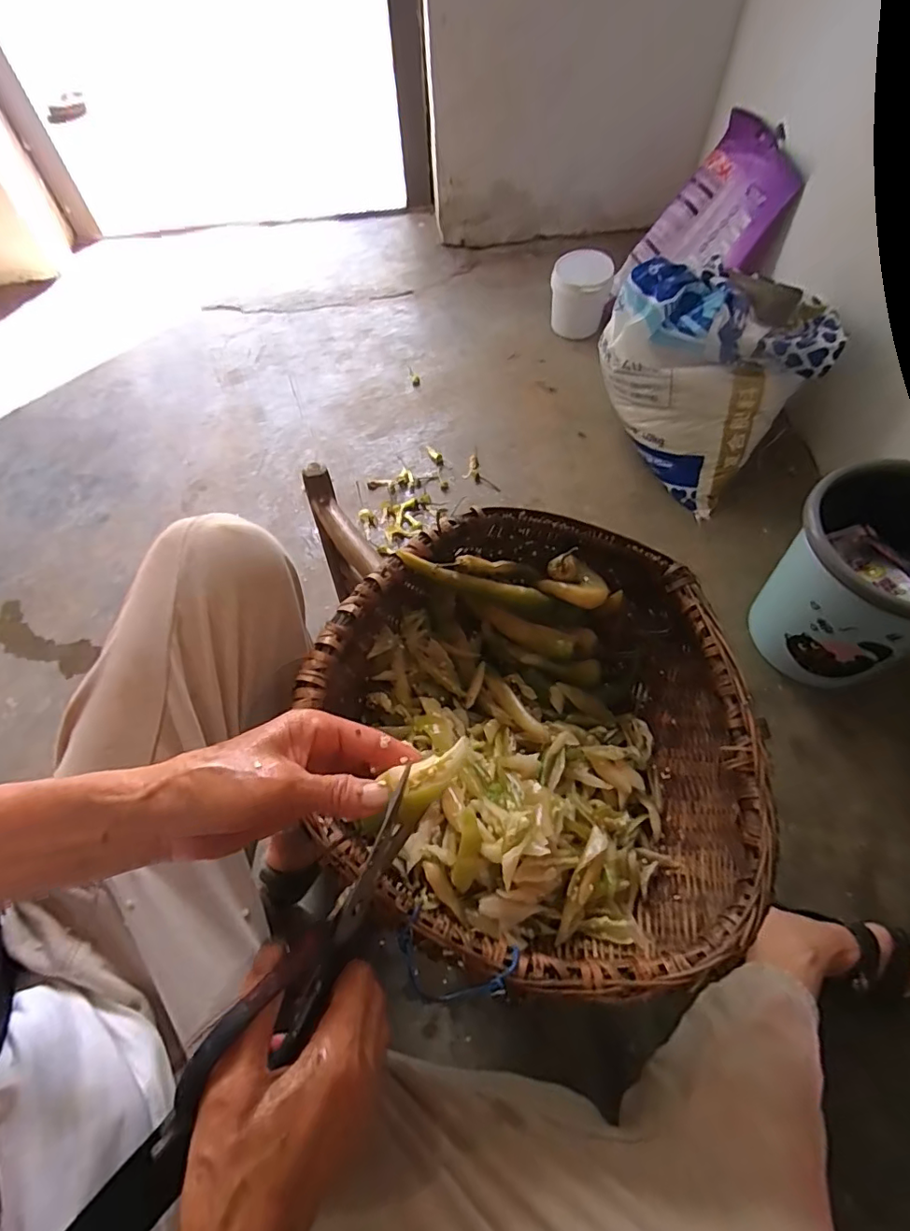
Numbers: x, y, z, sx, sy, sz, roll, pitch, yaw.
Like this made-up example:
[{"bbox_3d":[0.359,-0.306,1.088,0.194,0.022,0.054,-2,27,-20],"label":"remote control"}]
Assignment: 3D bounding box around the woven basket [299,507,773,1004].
[{"bbox_3d":[0.061,0.086,0.448,0.318,0.114,0.359,-7,61,-1],"label":"woven basket"}]

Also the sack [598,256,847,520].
[{"bbox_3d":[0.471,-0.470,1.015,0.285,0.266,0.355,-37,66,-17],"label":"sack"}]

